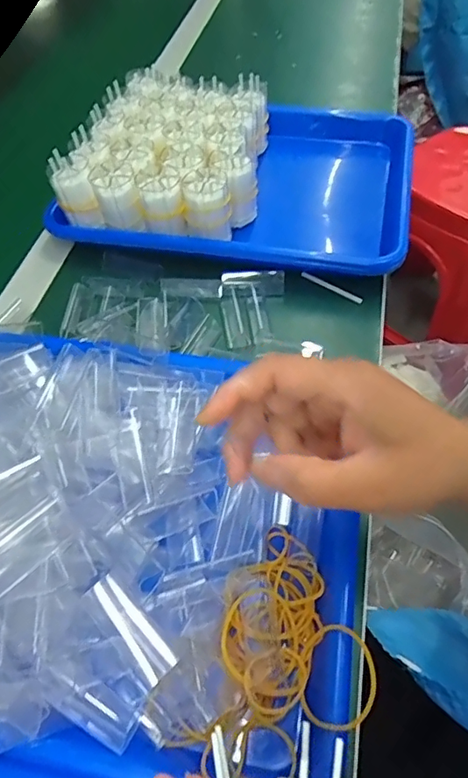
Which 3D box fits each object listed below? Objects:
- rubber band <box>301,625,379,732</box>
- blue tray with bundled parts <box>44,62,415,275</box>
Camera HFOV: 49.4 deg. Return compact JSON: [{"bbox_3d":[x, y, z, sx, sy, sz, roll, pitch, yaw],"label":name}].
[{"bbox_3d":[0.050,0.142,0.250,0.043,0.007,0.044,-32,36,27],"label":"rubber band"},{"bbox_3d":[0.007,-0.217,0.510,0.325,0.092,0.243,8,55,9],"label":"blue tray with bundled parts"}]

